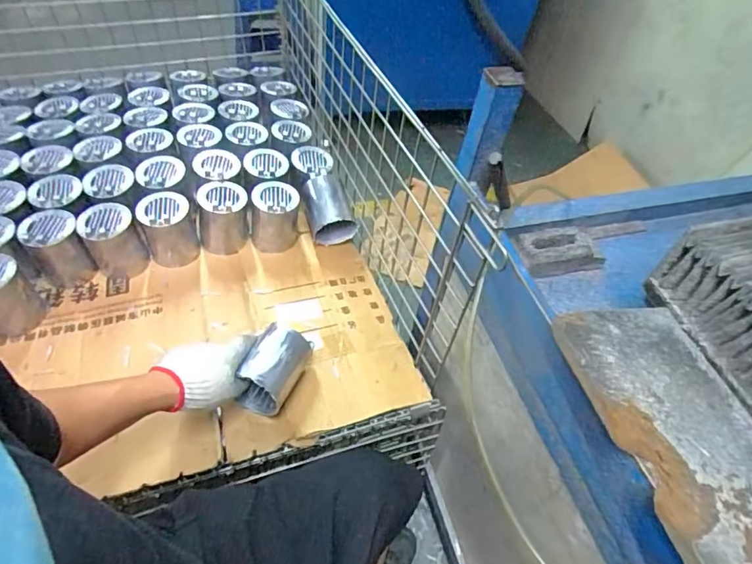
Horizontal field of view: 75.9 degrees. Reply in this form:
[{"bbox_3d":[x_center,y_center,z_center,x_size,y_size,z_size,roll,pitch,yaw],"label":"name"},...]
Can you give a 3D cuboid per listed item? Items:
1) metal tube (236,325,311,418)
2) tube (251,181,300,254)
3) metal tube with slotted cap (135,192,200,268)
[{"bbox_3d":[-0.153,0.137,0.746,0.078,0.089,0.112,21,52,11],"label":"metal tube"},{"bbox_3d":[-0.199,-0.121,0.952,0.095,0.115,0.076,-4,51,-9],"label":"tube"},{"bbox_3d":[-0.385,-0.100,0.900,0.091,0.117,0.092,-15,54,-18],"label":"metal tube with slotted cap"}]

